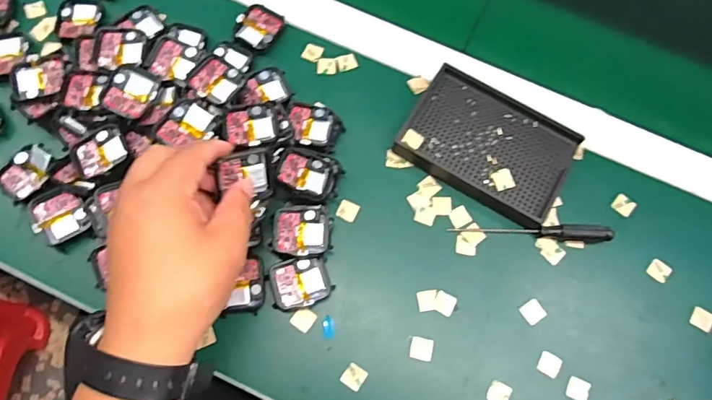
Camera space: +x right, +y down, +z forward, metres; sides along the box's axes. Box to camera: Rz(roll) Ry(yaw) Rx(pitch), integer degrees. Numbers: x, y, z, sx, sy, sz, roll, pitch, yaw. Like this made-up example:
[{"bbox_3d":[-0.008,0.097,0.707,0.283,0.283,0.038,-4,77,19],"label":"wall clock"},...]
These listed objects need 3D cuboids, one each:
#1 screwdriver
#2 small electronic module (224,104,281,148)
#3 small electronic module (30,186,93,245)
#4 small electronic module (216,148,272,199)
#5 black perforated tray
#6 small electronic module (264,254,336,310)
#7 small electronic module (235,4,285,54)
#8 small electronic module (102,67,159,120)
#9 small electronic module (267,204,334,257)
[{"bbox_3d":[0.142,0.023,0.404,0.128,0.016,0.012,4,71,-3],"label":"screwdriver"},{"bbox_3d":[-0.081,-0.058,0.390,0.040,0.012,0.040,-11,72,-8],"label":"small electronic module"},{"bbox_3d":[-0.231,0.010,0.386,0.039,0.008,0.040,-27,75,-12],"label":"small electronic module"},{"bbox_3d":[-0.079,-0.017,0.357,0.039,0.037,0.006,-16,30,-32],"label":"small electronic module"},{"bbox_3d":[0.112,-0.046,0.426,0.135,0.021,0.095,31,72,7],"label":"black perforated tray"},{"bbox_3d":[-0.043,0.063,0.384,0.046,0.008,0.037,-14,73,-9],"label":"small electronic module"},{"bbox_3d":[-0.089,-0.158,0.455,0.038,0.010,0.045,29,72,6],"label":"small electronic module"},{"bbox_3d":[-0.178,-0.085,0.394,0.035,0.010,0.044,10,71,-1],"label":"small electronic module"},{"bbox_3d":[-0.043,0.026,0.391,0.046,0.016,0.039,-8,72,-7],"label":"small electronic module"}]

